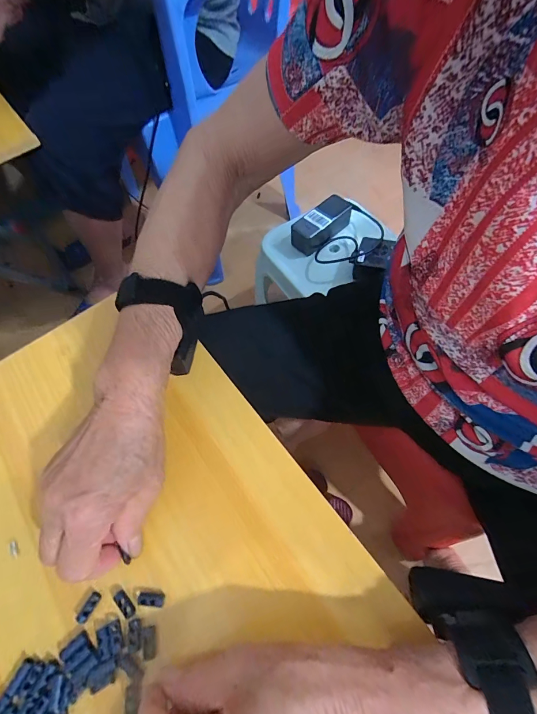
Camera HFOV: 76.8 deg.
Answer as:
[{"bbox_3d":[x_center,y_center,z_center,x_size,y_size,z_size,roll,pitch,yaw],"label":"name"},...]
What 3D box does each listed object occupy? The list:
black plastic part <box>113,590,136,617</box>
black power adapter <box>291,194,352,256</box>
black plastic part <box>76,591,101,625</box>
[{"bbox_3d":[-0.102,0.175,0.240,0.018,0.006,0.007,40,73,20],"label":"black plastic part"},{"bbox_3d":[0.108,-0.271,0.700,0.125,0.064,0.056,-41,66,-15],"label":"black power adapter"},{"bbox_3d":[-0.128,0.178,0.240,0.008,0.004,0.019,22,55,13],"label":"black plastic part"}]

